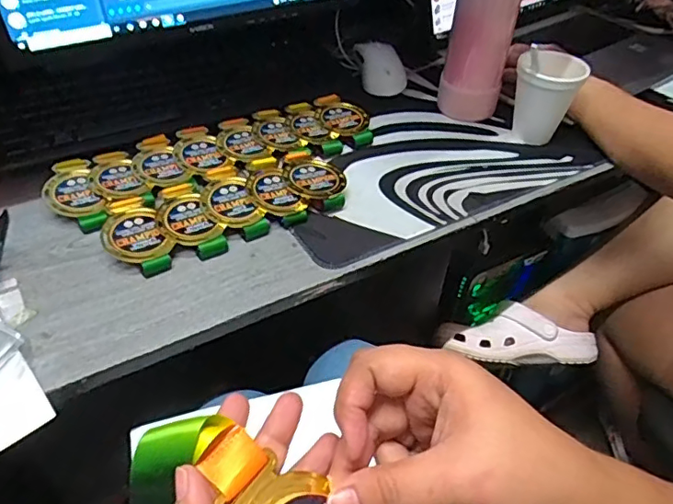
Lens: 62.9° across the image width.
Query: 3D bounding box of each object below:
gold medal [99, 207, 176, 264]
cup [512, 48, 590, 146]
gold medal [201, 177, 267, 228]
[{"bbox_3d":[-0.184,-0.014,0.501,0.053,0.004,0.063,-26,60,-27],"label":"gold medal"},{"bbox_3d":[0.243,-0.184,0.648,0.067,0.097,0.071,1,44,-1],"label":"cup"},{"bbox_3d":[-0.105,-0.049,0.538,0.051,0.005,0.063,-19,57,-21],"label":"gold medal"}]

